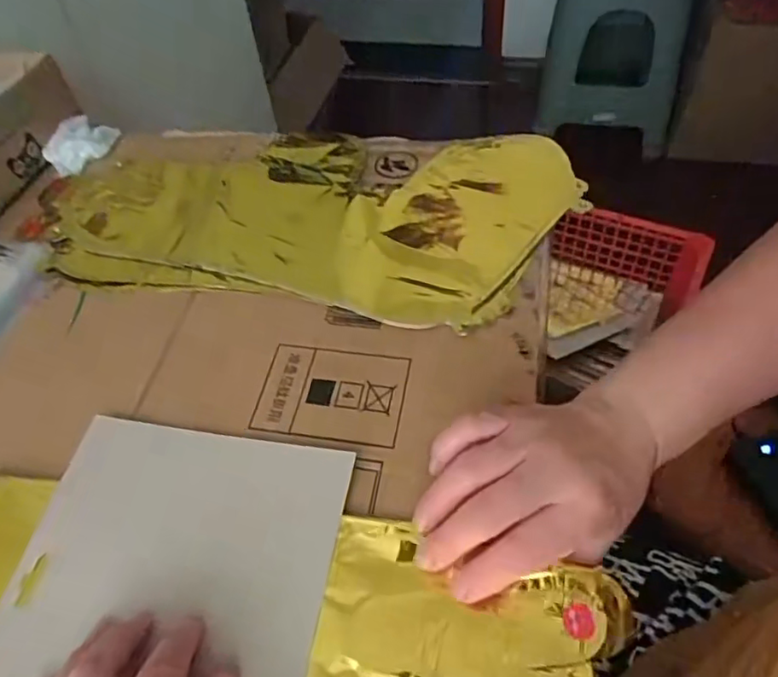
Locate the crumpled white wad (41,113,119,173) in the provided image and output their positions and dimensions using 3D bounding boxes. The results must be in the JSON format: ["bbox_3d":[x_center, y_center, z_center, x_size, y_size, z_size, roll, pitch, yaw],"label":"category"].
[{"bbox_3d":[-0.285,-0.184,0.554,0.054,0.026,0.060,8,53,11],"label":"crumpled white wad"}]

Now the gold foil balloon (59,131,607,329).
[{"bbox_3d":[-0.069,-0.107,0.468,0.410,0.011,0.203,6,53,10],"label":"gold foil balloon"}]

